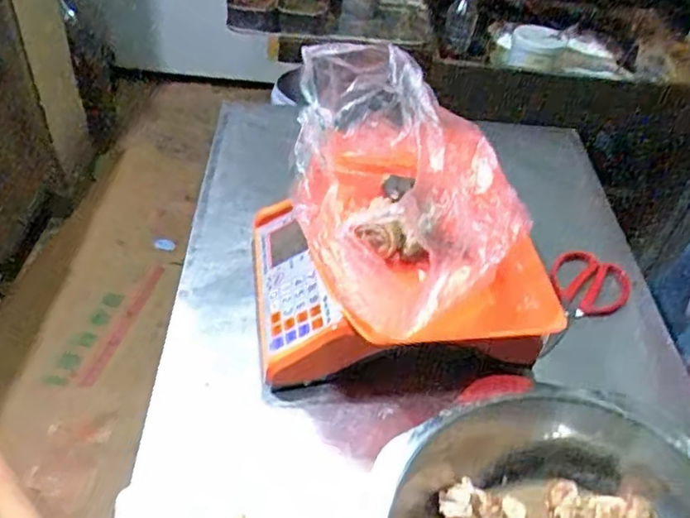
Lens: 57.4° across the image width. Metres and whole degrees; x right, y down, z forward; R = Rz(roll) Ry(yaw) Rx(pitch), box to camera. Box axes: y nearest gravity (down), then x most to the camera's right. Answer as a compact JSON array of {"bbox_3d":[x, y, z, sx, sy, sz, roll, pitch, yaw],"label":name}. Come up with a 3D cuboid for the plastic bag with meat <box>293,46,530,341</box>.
[{"bbox_3d":[0.049,-0.085,0.607,0.189,0.165,0.263,-19,51,-24],"label":"plastic bag with meat"}]

